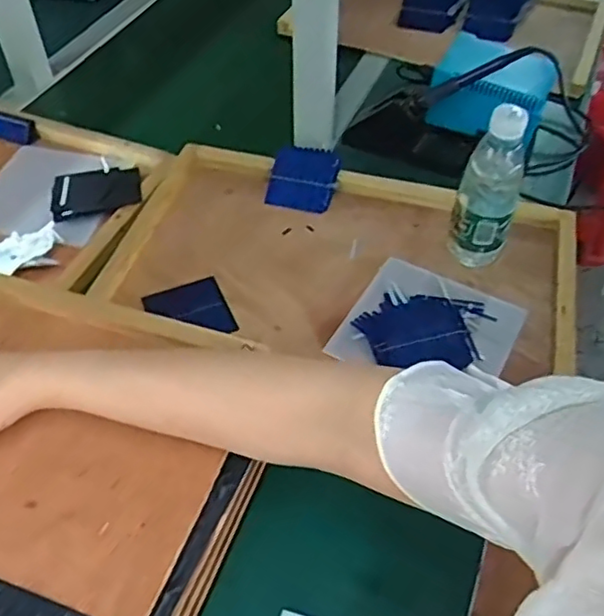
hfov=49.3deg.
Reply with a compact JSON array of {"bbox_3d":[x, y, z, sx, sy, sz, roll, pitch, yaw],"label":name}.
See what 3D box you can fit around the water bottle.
[{"bbox_3d":[0.192,-0.121,0.675,0.061,0.183,0.057,13,50,11],"label":"water bottle"}]

